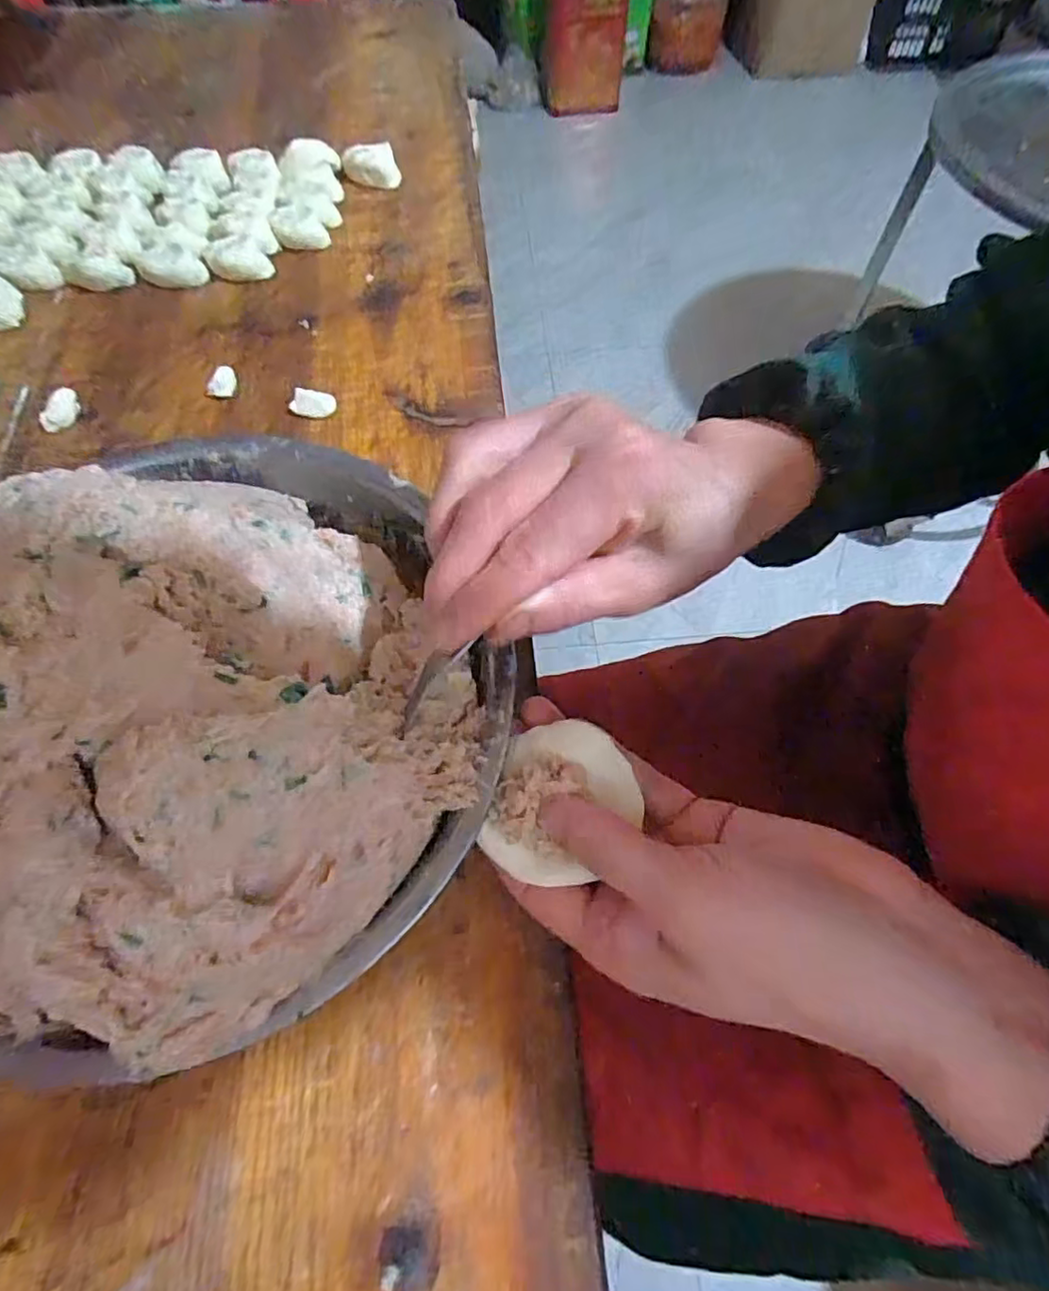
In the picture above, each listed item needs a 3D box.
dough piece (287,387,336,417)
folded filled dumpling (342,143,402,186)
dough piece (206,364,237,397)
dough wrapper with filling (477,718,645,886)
[{"bbox_3d":[-0.146,-0.167,0.433,0.029,0.014,0.017,-9,62,-4],"label":"dough piece"},{"bbox_3d":[-0.136,-0.425,0.561,0.047,0.026,0.029,-12,63,-6],"label":"folded filled dumpling"},{"bbox_3d":[-0.213,-0.184,0.442,0.022,0.012,0.017,-24,65,-12],"label":"dough piece"},{"bbox_3d":[0.014,0.057,0.233,0.049,0.019,0.056,16,64,9],"label":"dough wrapper with filling"}]

